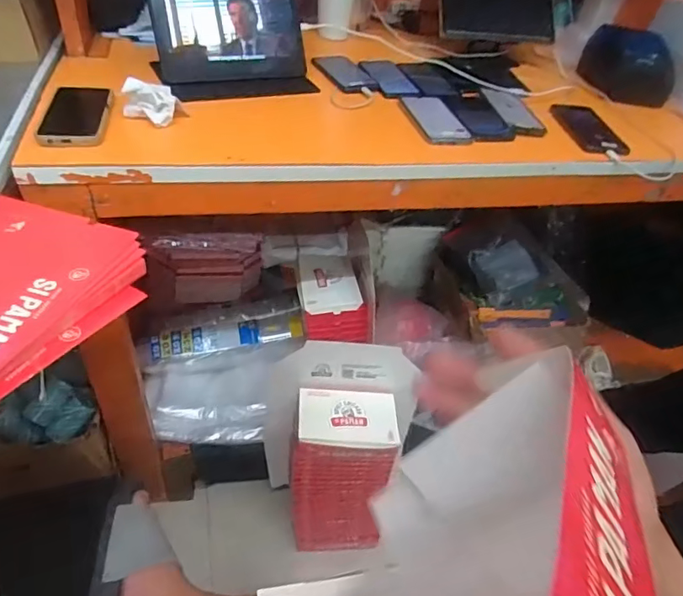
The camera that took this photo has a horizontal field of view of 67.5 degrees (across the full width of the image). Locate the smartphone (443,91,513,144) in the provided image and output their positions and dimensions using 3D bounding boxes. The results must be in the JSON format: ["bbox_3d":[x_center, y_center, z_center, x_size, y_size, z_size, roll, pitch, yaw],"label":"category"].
[{"bbox_3d":[0.237,-0.322,0.889,0.081,0.010,0.180,-3,44,-12],"label":"smartphone"}]

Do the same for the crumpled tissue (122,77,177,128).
[{"bbox_3d":[-0.275,-0.283,0.734,0.072,0.050,0.057,-14,47,-22],"label":"crumpled tissue"}]

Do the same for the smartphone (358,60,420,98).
[{"bbox_3d":[0.095,-0.424,0.992,0.078,0.010,0.192,-5,44,-14],"label":"smartphone"}]

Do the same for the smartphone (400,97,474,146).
[{"bbox_3d":[0.159,-0.306,0.864,0.086,0.006,0.190,-3,44,-11],"label":"smartphone"}]

